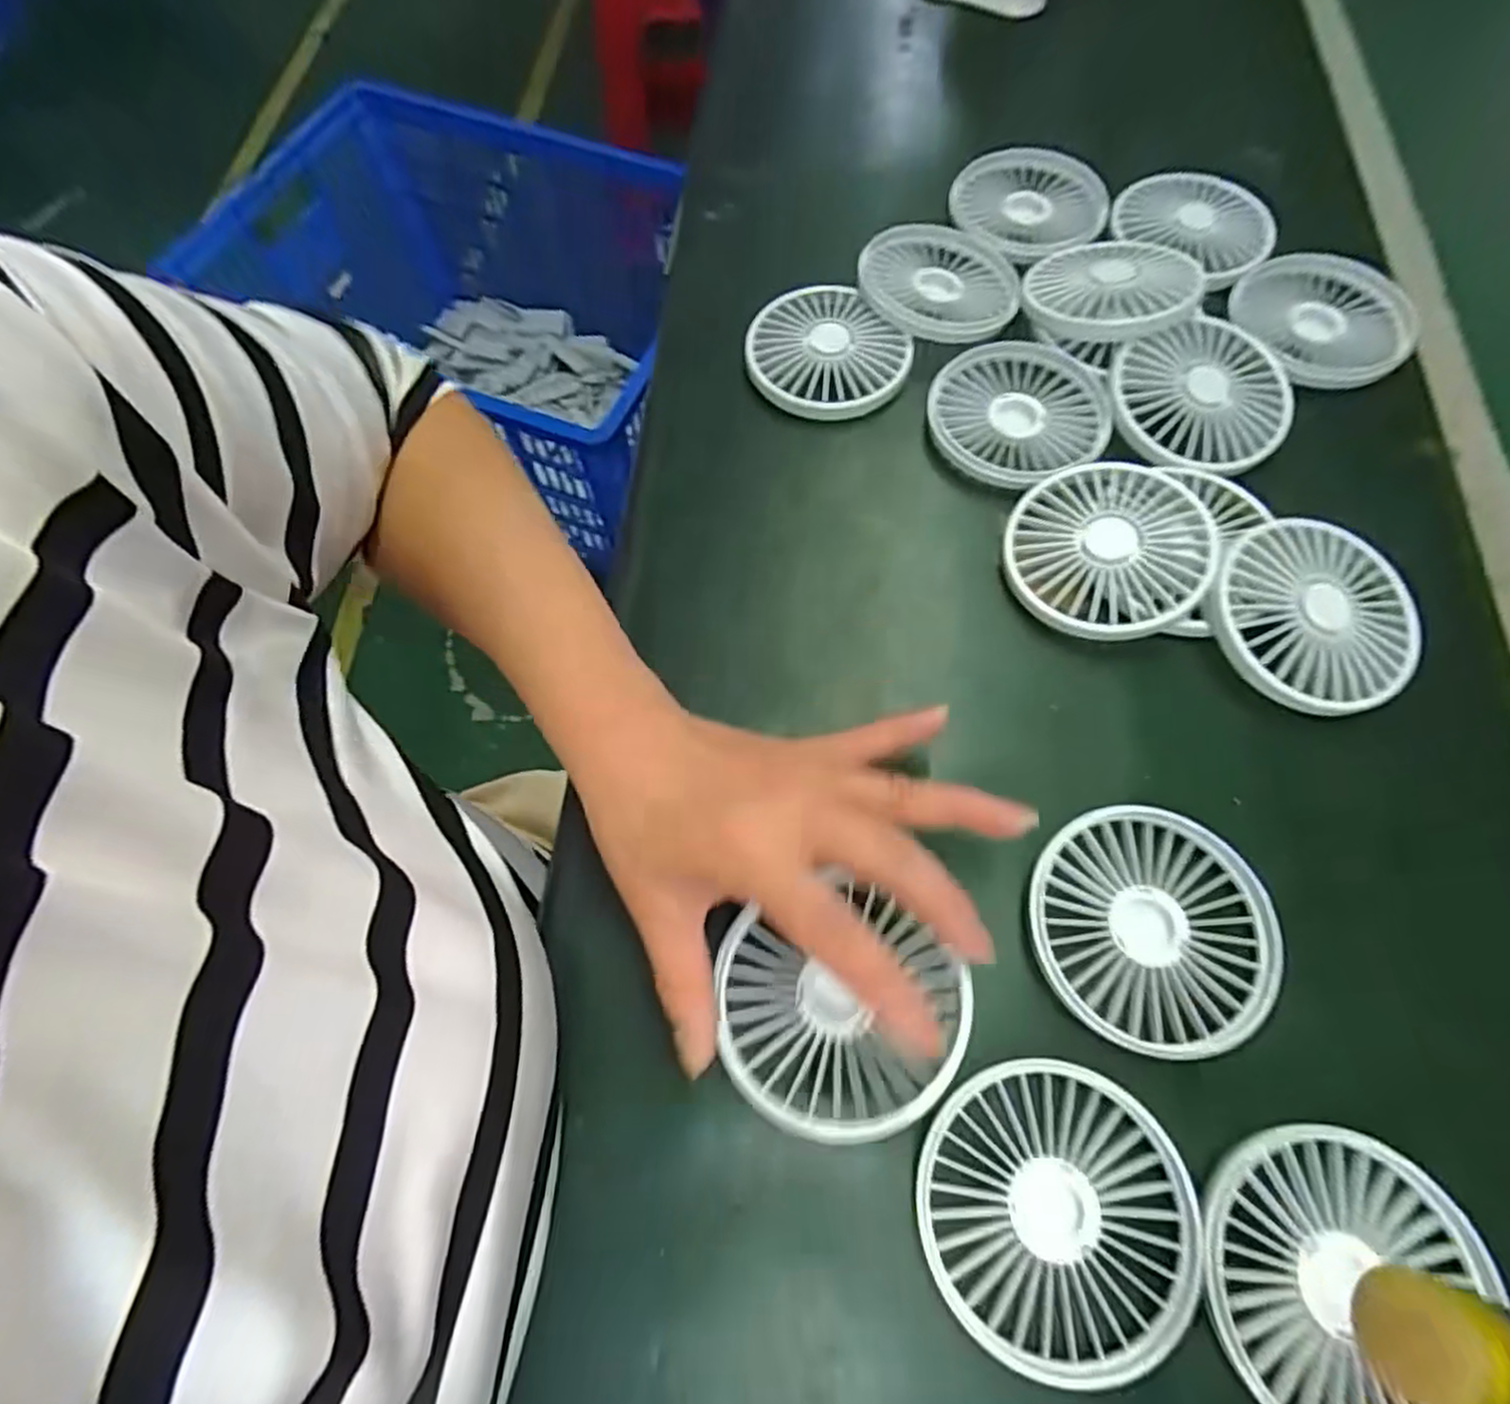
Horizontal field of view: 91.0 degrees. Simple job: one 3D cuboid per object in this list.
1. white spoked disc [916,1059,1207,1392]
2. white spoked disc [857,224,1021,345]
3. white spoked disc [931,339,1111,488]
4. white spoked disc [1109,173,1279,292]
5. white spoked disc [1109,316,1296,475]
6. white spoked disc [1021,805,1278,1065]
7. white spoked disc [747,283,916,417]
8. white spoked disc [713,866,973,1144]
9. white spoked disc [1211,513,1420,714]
[{"bbox_3d":[0.101,0.171,0.250,0.086,0.012,0.086,-1,66,2],"label":"white spoked disc"},{"bbox_3d":[0.107,-0.239,0.426,0.090,0.015,0.088,-1,66,2],"label":"white spoked disc"},{"bbox_3d":[0.140,-0.154,0.391,0.089,0.013,0.096,-1,66,2],"label":"white spoked disc"},{"bbox_3d":[0.263,-0.287,0.446,0.089,0.011,0.087,-1,66,2],"label":"white spoked disc"},{"bbox_3d":[0.232,-0.156,0.382,0.091,0.021,0.081,-18,67,-5],"label":"white spoked disc"},{"bbox_3d":[0.151,0.085,0.282,0.088,0.010,0.086,-1,66,2],"label":"white spoked disc"},{"bbox_3d":[0.038,-0.192,0.408,0.084,0.018,0.081,-1,66,2],"label":"white spoked disc"},{"bbox_3d":[0.030,0.106,0.261,0.085,0.021,0.079,-1,66,2],"label":"white spoked disc"},{"bbox_3d":[0.245,-0.038,0.326,0.089,0.010,0.087,1,74,-3],"label":"white spoked disc"}]

